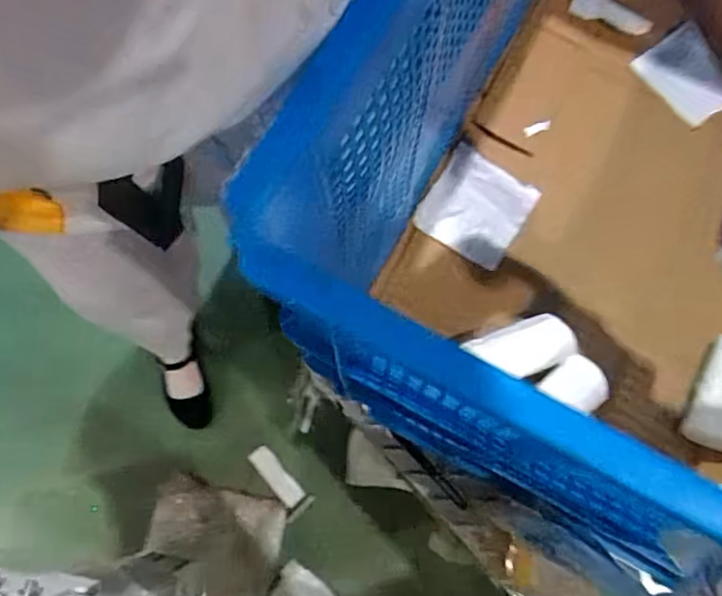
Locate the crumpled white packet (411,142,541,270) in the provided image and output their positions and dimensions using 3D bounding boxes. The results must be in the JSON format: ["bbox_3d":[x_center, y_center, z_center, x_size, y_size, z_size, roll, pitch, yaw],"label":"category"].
[{"bbox_3d":[0.148,-0.119,0.790,0.125,0.023,0.132,33,79,8],"label":"crumpled white packet"}]

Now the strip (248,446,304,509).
[{"bbox_3d":[-0.164,0.343,1.178,0.045,0.005,0.125,-42,75,-8],"label":"strip"}]

